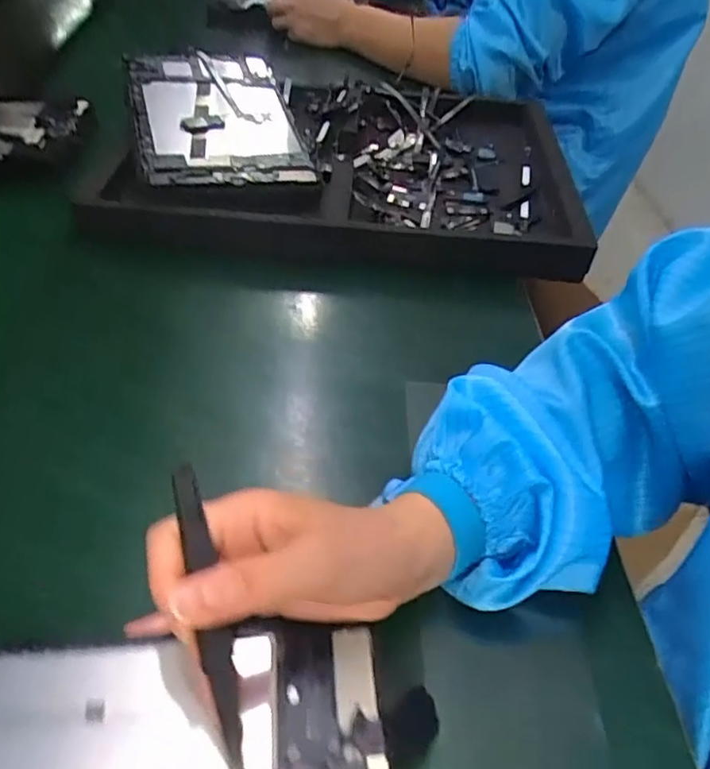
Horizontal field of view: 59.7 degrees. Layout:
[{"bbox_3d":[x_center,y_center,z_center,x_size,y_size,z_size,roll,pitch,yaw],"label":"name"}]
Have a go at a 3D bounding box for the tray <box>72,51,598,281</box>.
[{"bbox_3d":[-0.011,-0.241,0.628,0.461,0.039,0.360,5,44,-1],"label":"tray"}]

